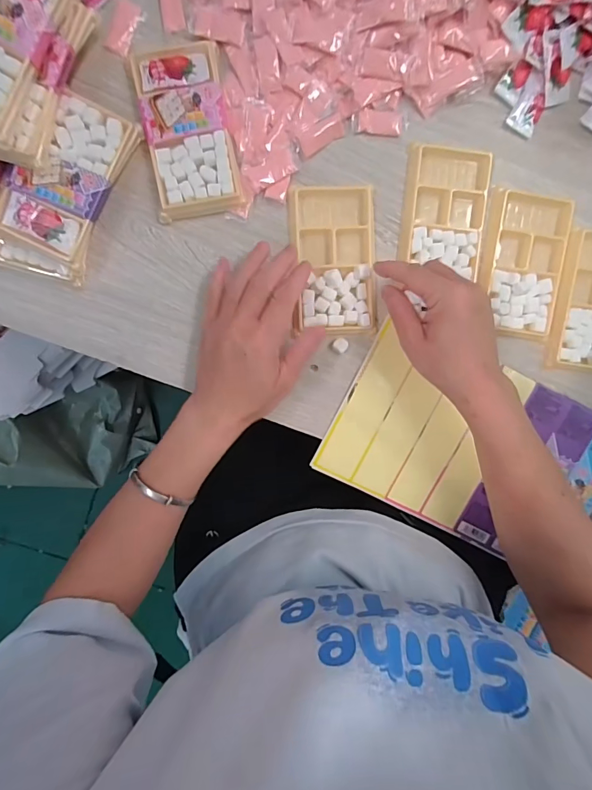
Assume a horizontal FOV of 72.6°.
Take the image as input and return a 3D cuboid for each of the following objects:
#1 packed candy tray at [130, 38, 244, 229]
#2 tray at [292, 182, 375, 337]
[{"bbox_3d":[-0.093,-0.228,0.348,0.072,0.016,0.137,-10,97,-1],"label":"packed candy tray"},{"bbox_3d":[0.036,-0.125,0.373,0.074,0.019,0.131,-4,97,-2],"label":"tray"}]

